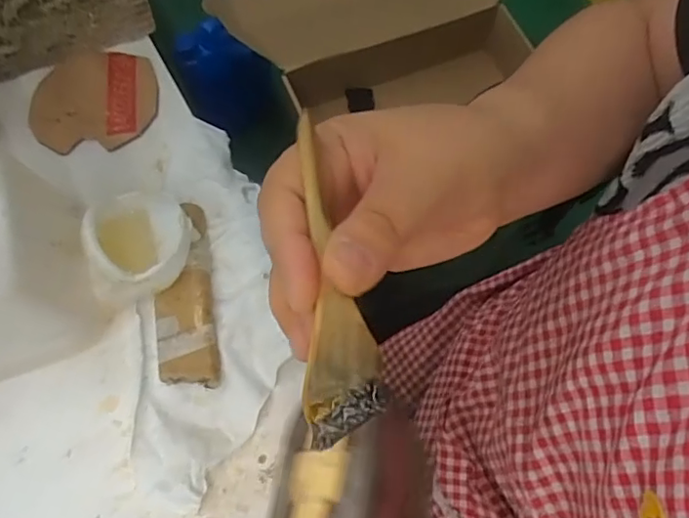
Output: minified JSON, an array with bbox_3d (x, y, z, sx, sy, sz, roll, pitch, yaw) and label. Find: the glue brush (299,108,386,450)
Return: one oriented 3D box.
[{"bbox_3d":[-0.005,0.003,0.194,0.024,0.004,0.112,-7,73,-2],"label":"glue brush"}]

